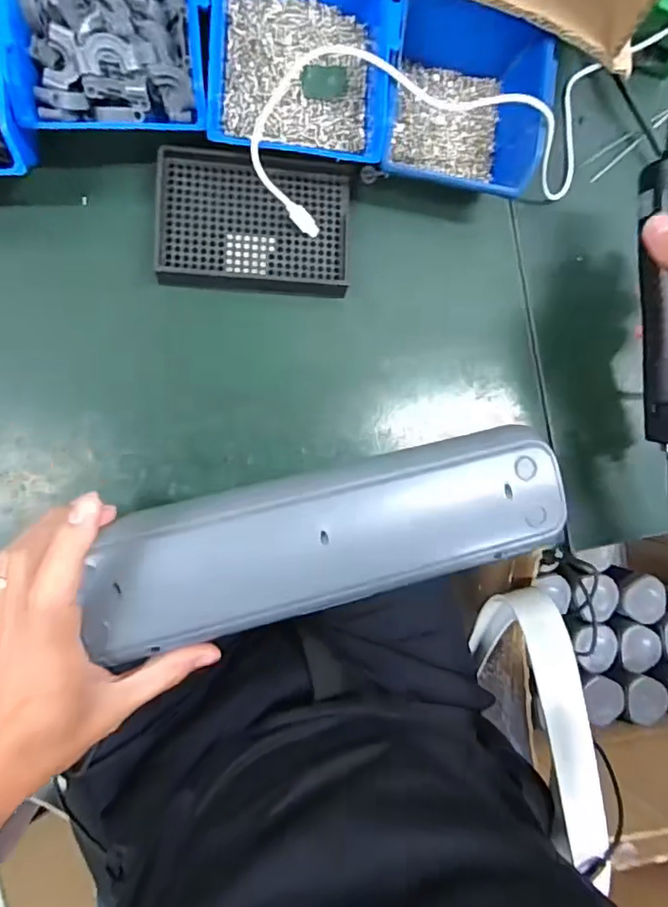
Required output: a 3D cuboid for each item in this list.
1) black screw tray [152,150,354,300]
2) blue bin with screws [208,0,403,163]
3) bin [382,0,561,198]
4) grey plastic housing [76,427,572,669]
[{"bbox_3d":[-0.055,-0.165,0.374,0.134,0.014,0.092,1,88,-9],"label":"black screw tray"},{"bbox_3d":[-0.022,-0.273,0.356,0.117,0.053,0.141,3,87,-9],"label":"blue bin with screws"},{"bbox_3d":[0.095,-0.260,0.381,0.118,0.057,0.138,6,87,-9],"label":"bin"},{"bbox_3d":[0.001,0.051,0.321,0.280,0.038,0.081,-14,90,-8],"label":"grey plastic housing"}]

